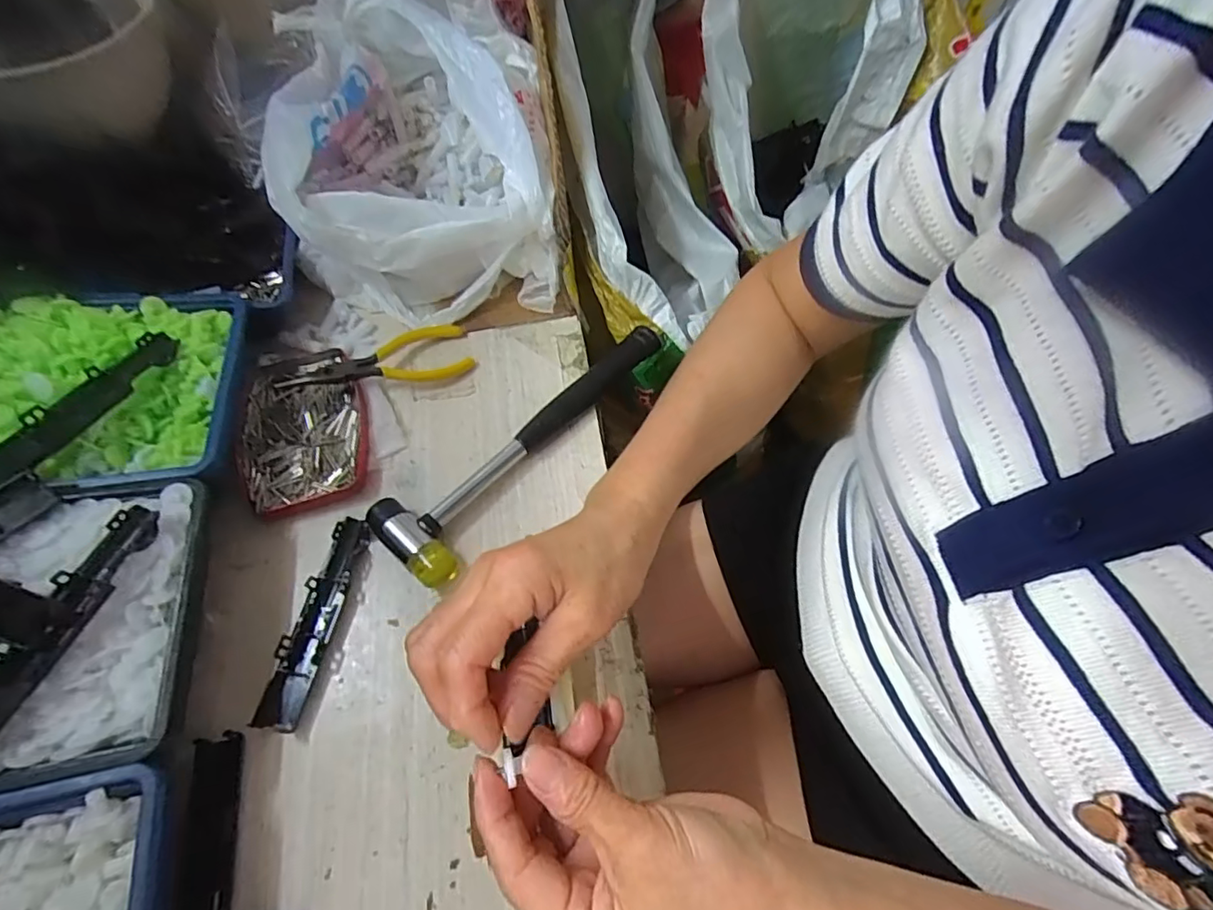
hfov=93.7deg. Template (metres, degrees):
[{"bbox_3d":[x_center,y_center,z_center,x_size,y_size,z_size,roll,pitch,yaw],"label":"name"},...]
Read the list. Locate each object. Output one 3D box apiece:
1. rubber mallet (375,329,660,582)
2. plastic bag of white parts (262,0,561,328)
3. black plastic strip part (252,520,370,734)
[{"bbox_3d":[-0.046,-0.017,0.380,0.059,0.020,0.234,37,67,21],"label":"rubber mallet"},{"bbox_3d":[-0.144,-0.236,0.449,0.188,0.123,0.244,-8,60,-3],"label":"plastic bag of white parts"},{"bbox_3d":[-0.167,0.093,0.328,0.023,0.010,0.118,8,60,6],"label":"black plastic strip part"}]

